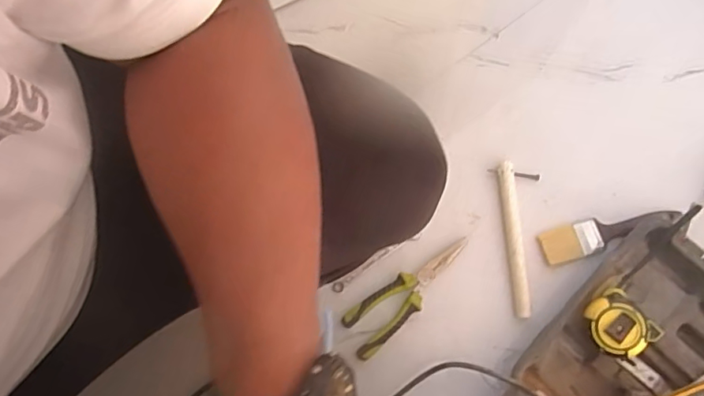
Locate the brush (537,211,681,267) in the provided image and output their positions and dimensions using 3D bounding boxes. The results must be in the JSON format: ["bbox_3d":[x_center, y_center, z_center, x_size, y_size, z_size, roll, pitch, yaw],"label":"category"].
[{"bbox_3d":[0.333,0.040,0.660,0.175,0.028,0.043,-16,73,-5],"label":"brush"}]

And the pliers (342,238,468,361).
[{"bbox_3d":[0.071,0.120,0.666,0.196,0.028,0.058,-41,78,-7],"label":"pliers"}]

